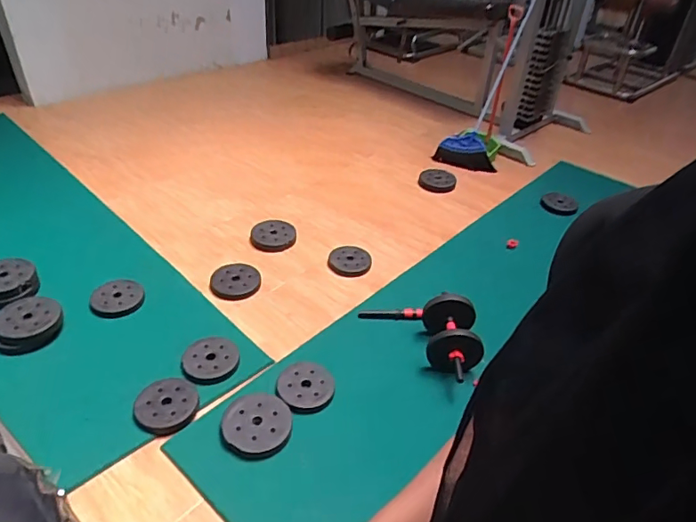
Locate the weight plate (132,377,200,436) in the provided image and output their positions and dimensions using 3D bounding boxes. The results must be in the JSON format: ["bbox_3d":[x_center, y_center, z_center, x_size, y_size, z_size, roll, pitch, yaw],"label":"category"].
[{"bbox_3d":[-0.531,0.416,1.492,0.179,0.041,0.175,3,37,-2],"label":"weight plate"}]

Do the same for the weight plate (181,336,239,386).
[{"bbox_3d":[-0.438,0.312,1.635,0.170,0.026,0.193,1,37,-5],"label":"weight plate"}]

